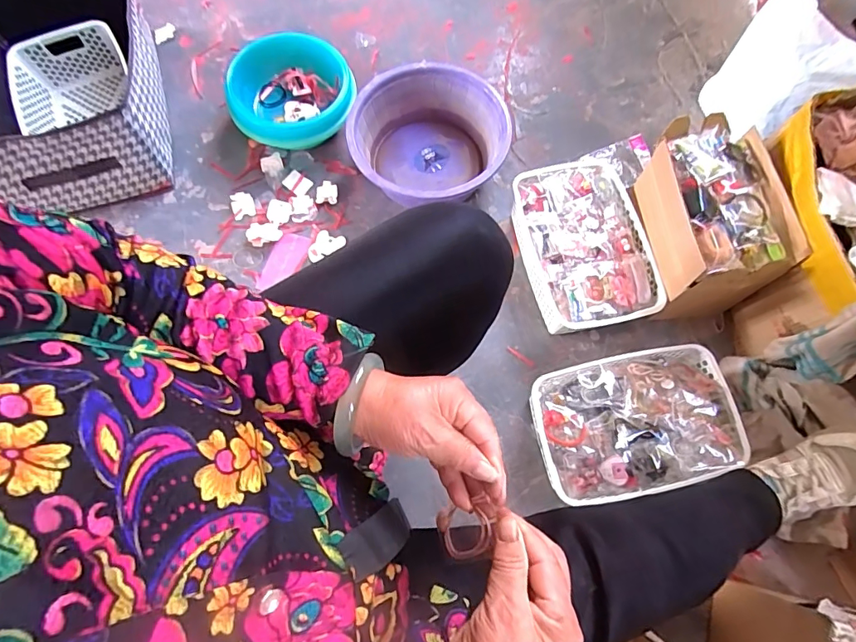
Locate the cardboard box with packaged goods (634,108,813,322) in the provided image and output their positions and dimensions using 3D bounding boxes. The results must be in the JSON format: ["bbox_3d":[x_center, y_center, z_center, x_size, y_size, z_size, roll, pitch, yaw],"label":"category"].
[{"bbox_3d":[0.439,-0.158,0.754,0.150,0.188,0.247,-5,72,-2],"label":"cardboard box with packaged goods"}]

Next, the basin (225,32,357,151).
[{"bbox_3d":[-0.259,-0.429,0.905,0.223,0.108,0.207,0,72,0],"label":"basin"}]

